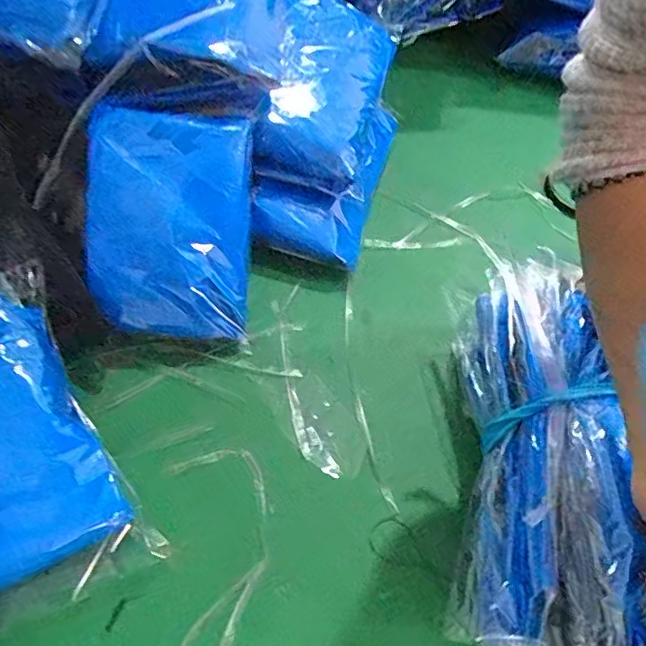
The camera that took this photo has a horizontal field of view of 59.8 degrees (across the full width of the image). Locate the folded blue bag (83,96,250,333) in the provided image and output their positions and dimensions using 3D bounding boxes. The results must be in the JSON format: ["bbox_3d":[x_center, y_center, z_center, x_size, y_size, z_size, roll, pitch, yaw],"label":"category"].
[{"bbox_3d":[-0.150,-0.097,0.565,0.154,0.035,0.218,2,95,-25],"label":"folded blue bag"}]

